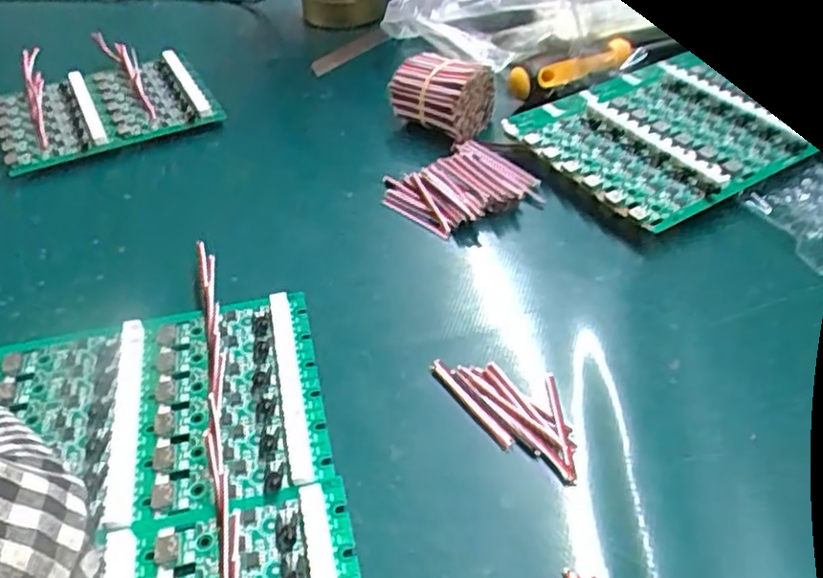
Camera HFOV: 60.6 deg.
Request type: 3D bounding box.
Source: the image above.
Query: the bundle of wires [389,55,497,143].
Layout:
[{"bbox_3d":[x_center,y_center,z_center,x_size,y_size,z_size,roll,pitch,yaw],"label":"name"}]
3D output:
[{"bbox_3d":[0.018,-0.117,0.412,0.056,0.033,0.034,29,52,31],"label":"bundle of wires"}]

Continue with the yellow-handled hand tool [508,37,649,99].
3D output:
[{"bbox_3d":[0.100,-0.136,0.426,0.084,0.018,0.019,-18,44,-14],"label":"yellow-handled hand tool"}]

